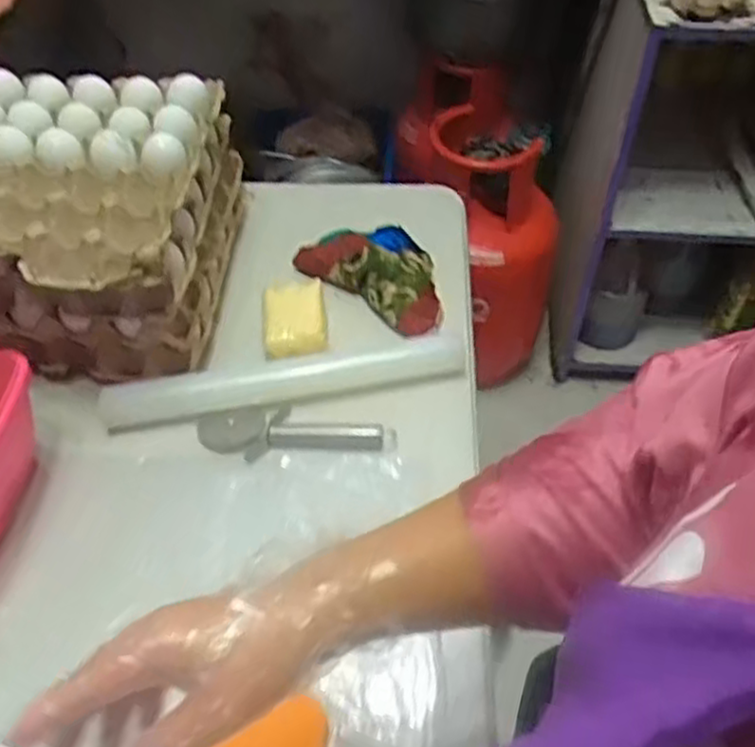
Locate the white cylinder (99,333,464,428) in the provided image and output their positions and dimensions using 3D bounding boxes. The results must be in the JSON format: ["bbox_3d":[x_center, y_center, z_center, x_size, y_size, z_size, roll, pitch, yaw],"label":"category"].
[{"bbox_3d":[-0.088,0.006,0.713,0.336,0.035,0.036,-7,49,-6],"label":"white cylinder"}]

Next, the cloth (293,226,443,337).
[{"bbox_3d":[0.002,-0.115,0.807,0.179,0.038,0.089,31,56,25],"label":"cloth"}]

